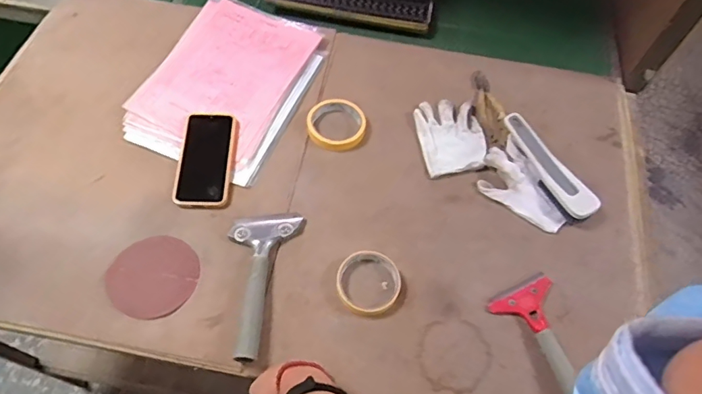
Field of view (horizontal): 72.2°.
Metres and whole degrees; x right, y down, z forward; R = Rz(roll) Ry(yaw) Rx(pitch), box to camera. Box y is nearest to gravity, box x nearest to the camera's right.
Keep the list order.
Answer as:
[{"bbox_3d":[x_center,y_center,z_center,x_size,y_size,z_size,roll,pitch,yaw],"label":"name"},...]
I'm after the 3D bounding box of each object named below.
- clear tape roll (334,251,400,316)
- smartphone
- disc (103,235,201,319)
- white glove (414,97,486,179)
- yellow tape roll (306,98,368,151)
[{"bbox_3d":[0.025,0.112,0.638,0.085,0.016,0.084,1,62,-2],"label":"clear tape roll"},{"bbox_3d":[-0.220,-0.060,0.724,0.081,0.006,0.161,1,62,-2],"label":"smartphone"},{"bbox_3d":[-0.262,0.104,0.642,0.105,0.017,0.111,1,62,-2],"label":"disc"},{"bbox_3d":[0.164,-0.103,0.779,0.103,0.011,0.137,-8,62,-6],"label":"white glove"},{"bbox_3d":[-0.024,-0.116,0.760,0.094,0.016,0.087,1,62,-2],"label":"yellow tape roll"}]

